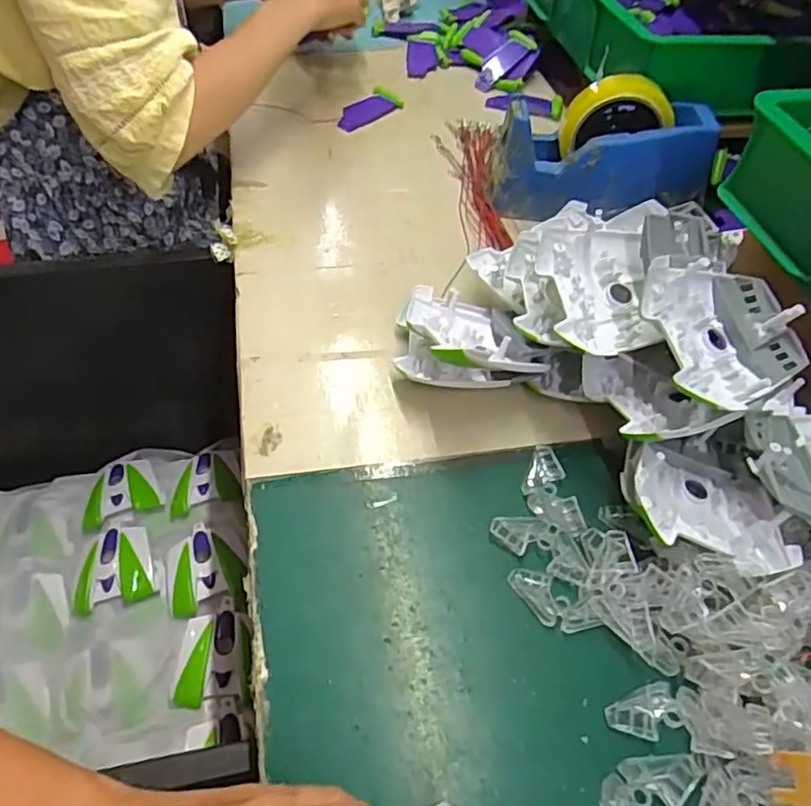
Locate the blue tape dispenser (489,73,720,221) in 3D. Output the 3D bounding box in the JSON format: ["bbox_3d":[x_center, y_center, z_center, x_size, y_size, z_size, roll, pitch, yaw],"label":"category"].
[{"bbox_3d":[0.186,-0.239,0.602,0.199,0.104,0.076,-1,51,-5],"label":"blue tape dispenser"}]

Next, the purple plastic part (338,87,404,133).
[{"bbox_3d":[-0.046,-0.343,0.745,0.044,0.010,0.093,38,58,23],"label":"purple plastic part"}]

